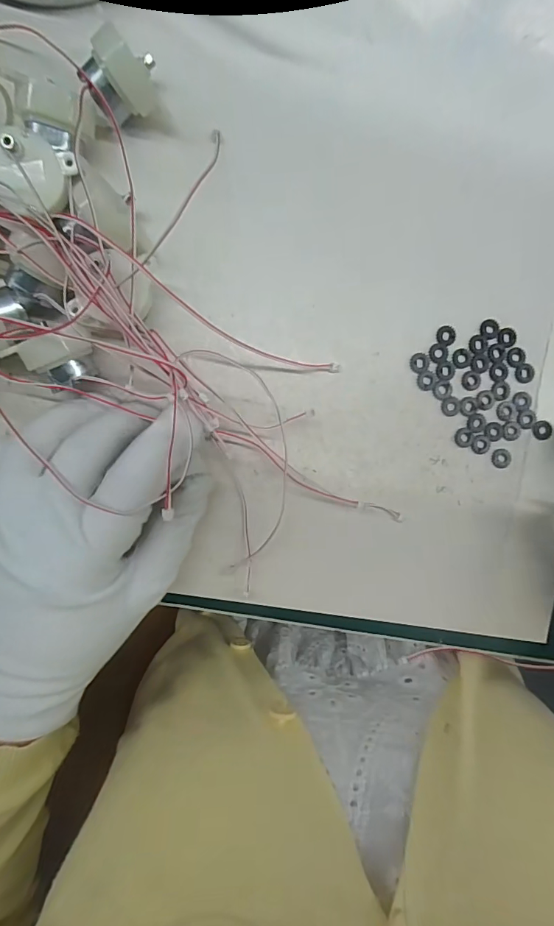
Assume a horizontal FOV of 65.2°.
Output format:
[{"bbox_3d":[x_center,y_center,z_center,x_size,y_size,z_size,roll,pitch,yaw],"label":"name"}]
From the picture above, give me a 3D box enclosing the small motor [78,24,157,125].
[{"bbox_3d":[-0.070,-0.171,0.196,0.024,0.027,0.029,38,90,-6],"label":"small motor"}]

